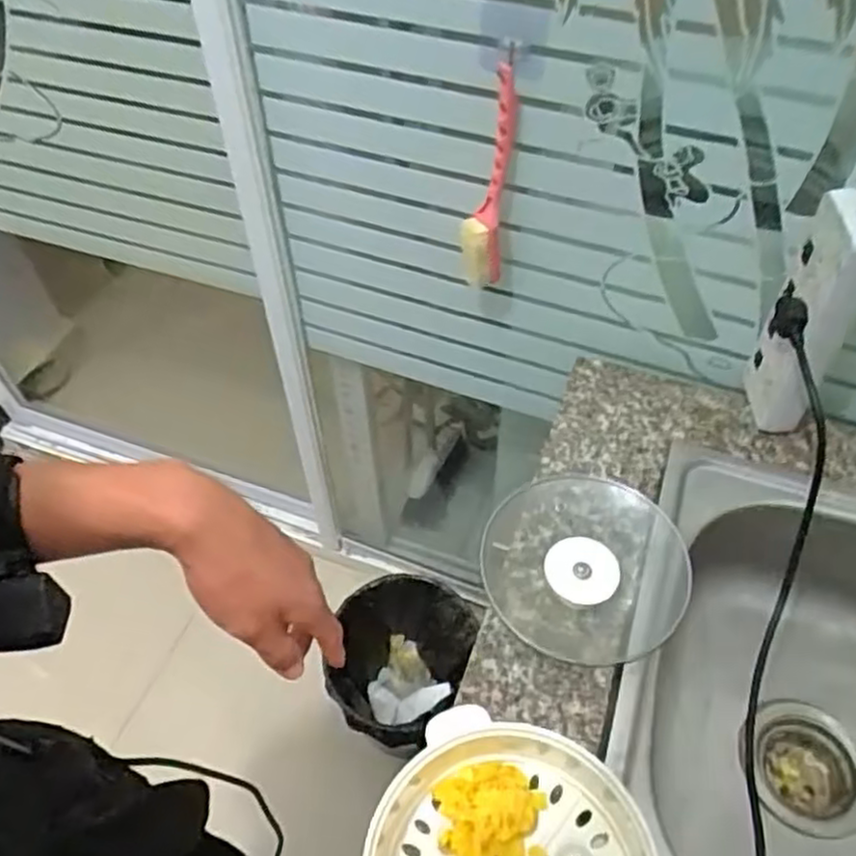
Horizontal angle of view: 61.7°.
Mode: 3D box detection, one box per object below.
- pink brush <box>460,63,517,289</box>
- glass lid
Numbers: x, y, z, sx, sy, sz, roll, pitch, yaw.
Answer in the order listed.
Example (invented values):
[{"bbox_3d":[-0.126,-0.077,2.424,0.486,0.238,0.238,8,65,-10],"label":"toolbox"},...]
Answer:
[{"bbox_3d":[0.056,-0.229,0.693,0.044,0.230,0.025,2,52,2],"label":"pink brush"},{"bbox_3d":[0.128,0.110,0.591,0.159,0.029,0.157,0,52,1],"label":"glass lid"}]

